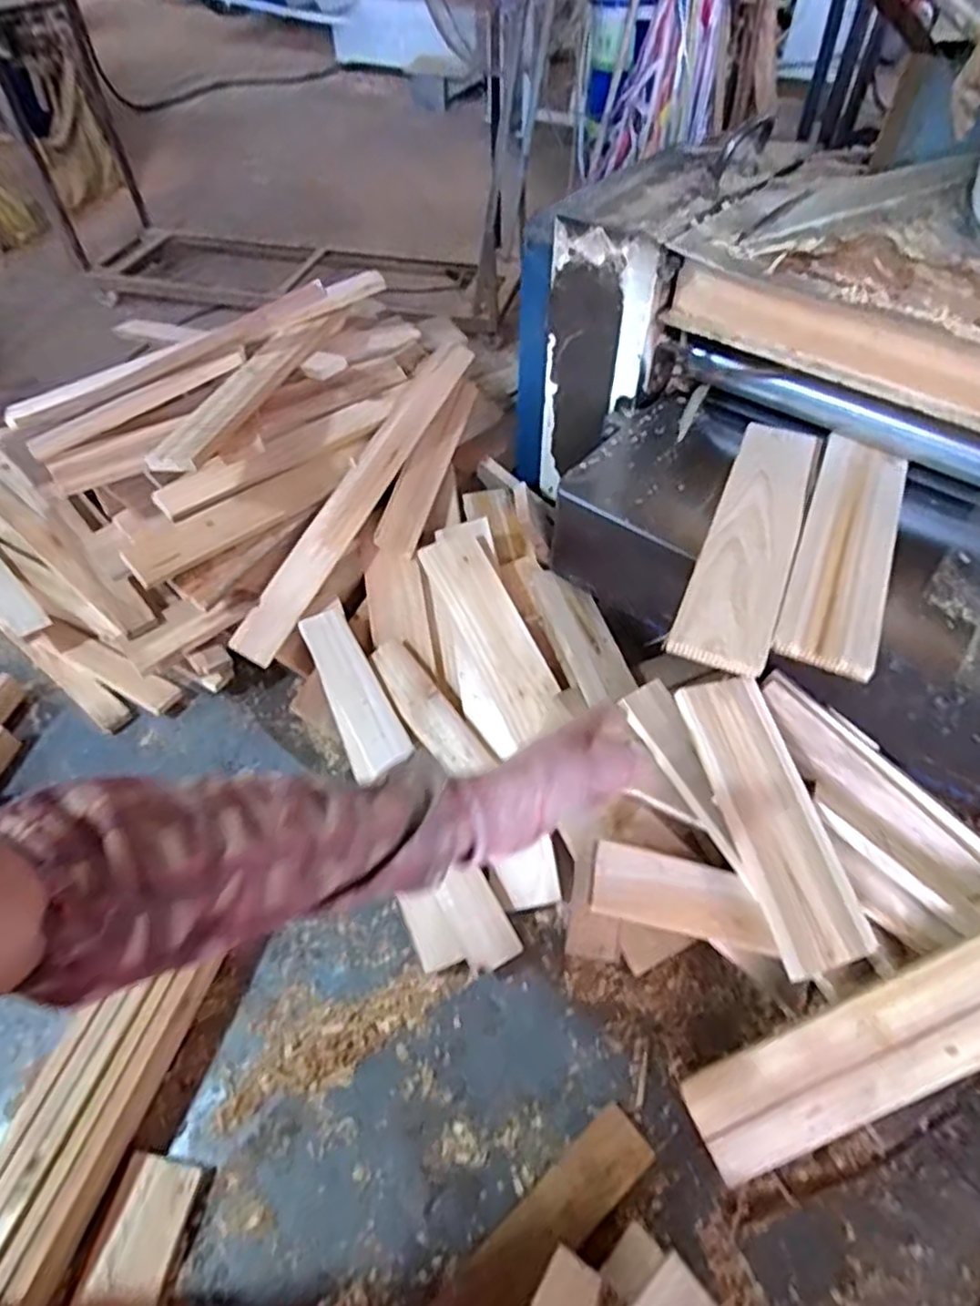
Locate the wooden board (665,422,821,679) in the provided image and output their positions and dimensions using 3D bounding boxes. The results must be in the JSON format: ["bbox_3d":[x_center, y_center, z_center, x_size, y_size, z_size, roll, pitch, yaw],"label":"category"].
[{"bbox_3d":[0.250,-0.116,0.647,0.078,0.012,0.340,19,55,15],"label":"wooden board"}]

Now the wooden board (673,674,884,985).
[{"bbox_3d":[0.245,0.141,0.596,0.079,0.019,0.247,-13,67,-9],"label":"wooden board"}]

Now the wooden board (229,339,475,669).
[{"bbox_3d":[-0.160,-0.207,0.848,0.053,0.036,0.499,24,72,18],"label":"wooden board"}]

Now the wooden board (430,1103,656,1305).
[{"bbox_3d":[0.037,0.456,0.530,0.216,0.014,0.051,-33,59,-22],"label":"wooden board"}]

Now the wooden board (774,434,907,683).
[{"bbox_3d":[0.332,-0.102,0.634,0.080,0.013,0.300,19,55,15],"label":"wooden board"}]

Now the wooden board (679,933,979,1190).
[{"bbox_3d":[0.306,0.322,0.547,0.300,0.011,0.081,-30,71,4],"label":"wooden board"}]

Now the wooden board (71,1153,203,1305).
[{"bbox_3d":[-0.276,0.472,0.524,0.057,0.021,0.130,9,53,8],"label":"wooden board"}]

